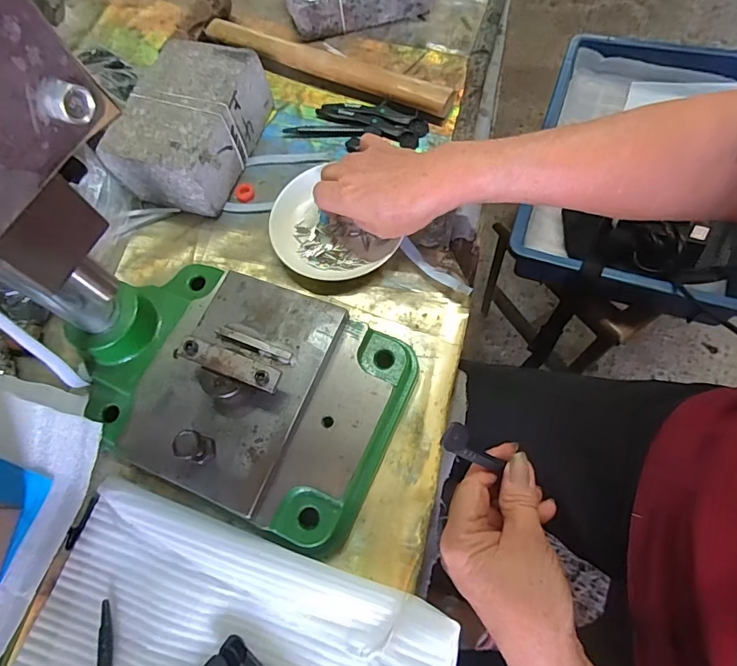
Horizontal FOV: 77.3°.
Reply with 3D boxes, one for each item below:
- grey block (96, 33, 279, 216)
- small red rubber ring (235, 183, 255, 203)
[{"bbox_3d":[-0.165,-0.197,0.437,0.099,0.063,0.148,16,69,14],"label":"grey block"},{"bbox_3d":[-0.119,-0.135,0.446,0.018,0.005,0.020,-19,66,-2],"label":"small red rubber ring"}]

